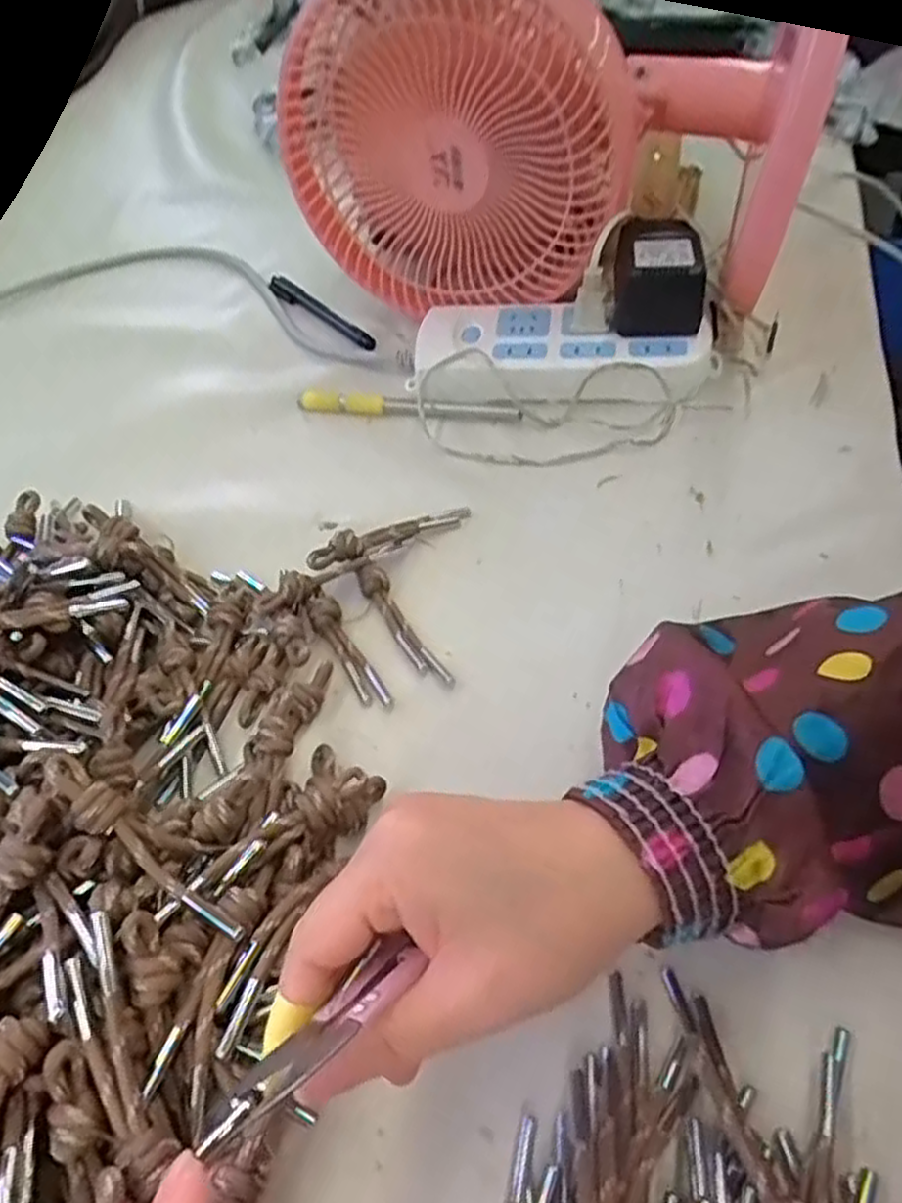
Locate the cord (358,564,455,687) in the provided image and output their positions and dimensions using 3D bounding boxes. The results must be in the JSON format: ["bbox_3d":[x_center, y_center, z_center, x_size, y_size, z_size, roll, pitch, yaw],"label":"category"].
[{"bbox_3d":[-0.024,0.010,0.384,0.015,0.011,0.081,-25,54,-15],"label":"cord"}]

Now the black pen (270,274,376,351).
[{"bbox_3d":[-0.101,-0.221,0.588,0.018,0.012,0.145,-33,56,-20],"label":"black pen"}]

